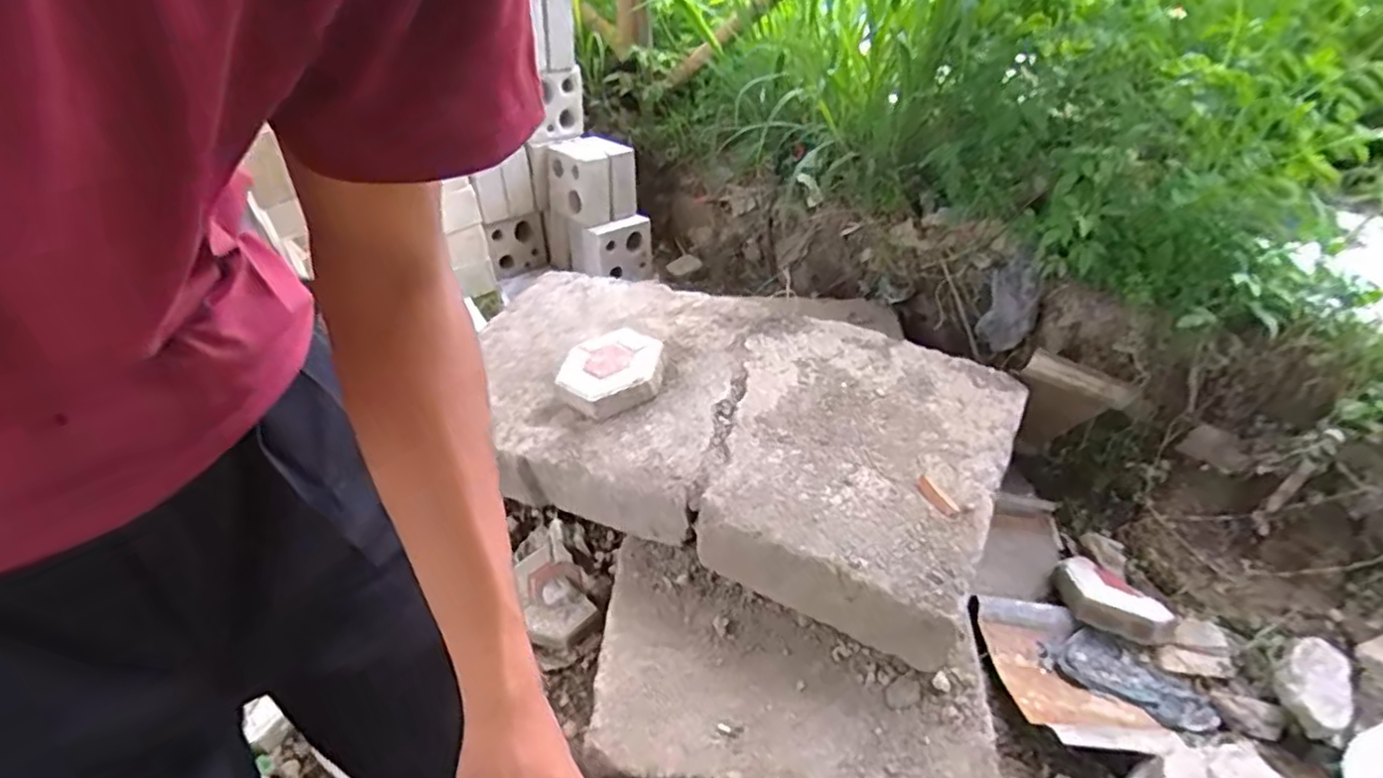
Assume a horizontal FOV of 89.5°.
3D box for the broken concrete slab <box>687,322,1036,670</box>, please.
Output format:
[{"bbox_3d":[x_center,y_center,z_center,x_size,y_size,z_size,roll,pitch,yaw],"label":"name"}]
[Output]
[{"bbox_3d":[0.291,0.122,1.292,0.508,0.180,0.585,18,41,22],"label":"broken concrete slab"}]

